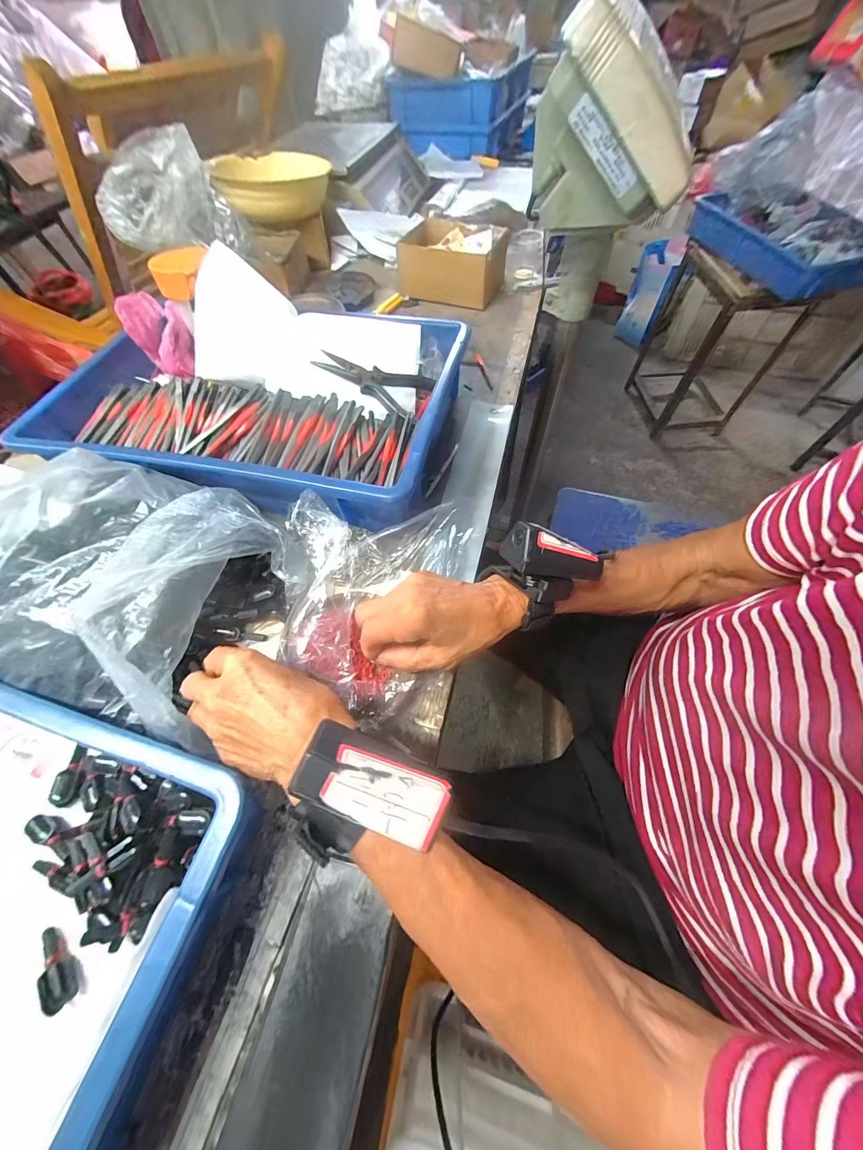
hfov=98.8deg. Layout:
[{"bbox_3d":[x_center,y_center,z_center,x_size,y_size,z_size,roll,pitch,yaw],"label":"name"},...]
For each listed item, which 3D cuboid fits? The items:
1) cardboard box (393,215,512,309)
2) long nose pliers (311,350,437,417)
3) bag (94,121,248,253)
[{"bbox_3d":[0.034,-0.500,0.593,0.154,0.072,0.118,11,61,8],"label":"cardboard box"},{"bbox_3d":[-0.066,-0.237,0.439,0.122,0.016,0.075,29,59,0],"label":"long nose pliers"},{"bbox_3d":[-0.358,-0.517,0.508,0.173,0.094,0.120,-14,60,-6],"label":"bag"}]

